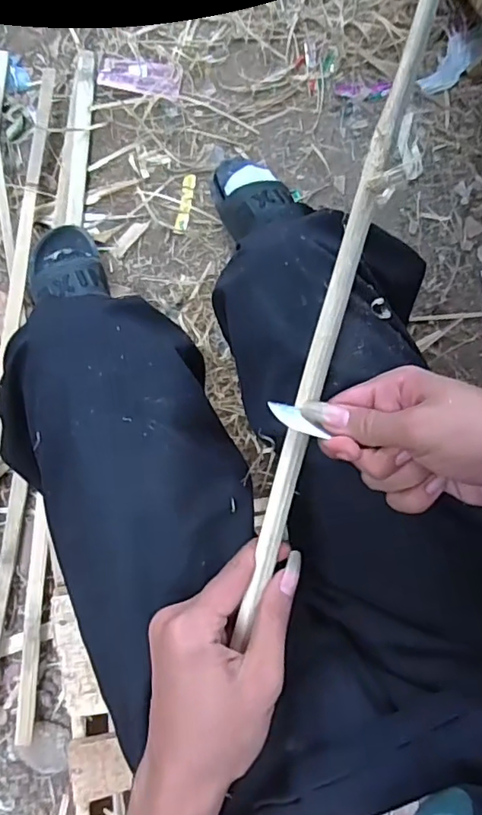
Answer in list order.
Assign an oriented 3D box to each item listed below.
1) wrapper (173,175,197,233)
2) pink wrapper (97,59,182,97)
[{"bbox_3d":[-0.085,-0.312,0.843,0.021,0.004,0.090,10,87,-2],"label":"wrapper"},{"bbox_3d":[-0.154,-0.506,0.845,0.123,0.008,0.055,4,88,-2],"label":"pink wrapper"}]

